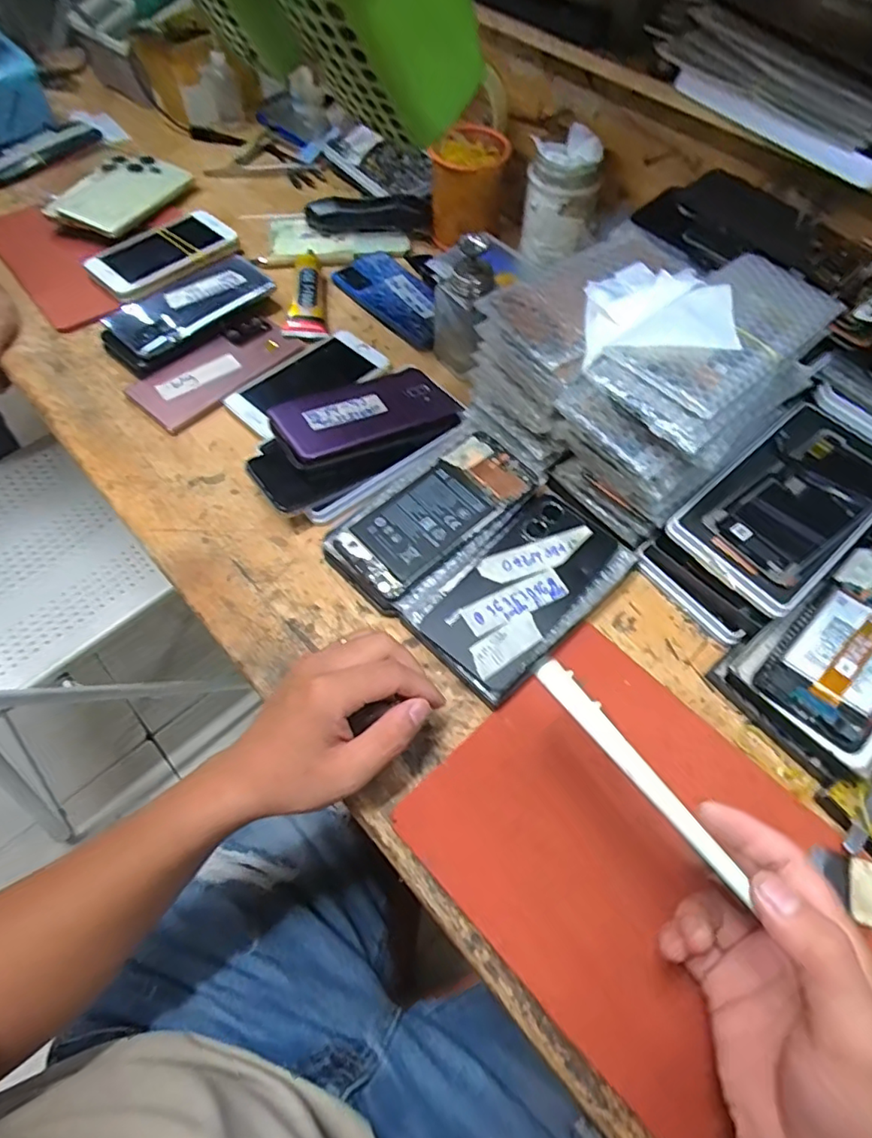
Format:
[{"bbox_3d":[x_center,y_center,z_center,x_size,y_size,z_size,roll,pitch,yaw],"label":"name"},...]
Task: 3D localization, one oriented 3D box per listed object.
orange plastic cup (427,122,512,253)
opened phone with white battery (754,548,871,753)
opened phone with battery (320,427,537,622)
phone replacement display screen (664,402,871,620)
[{"bbox_3d":[0.036,-0.443,0.676,0.084,0.090,0.090,-1,59,-2],"label":"orange plastic cup"},{"bbox_3d":[0.298,0.050,0.412,0.154,0.009,0.072,-41,61,-19],"label":"opened phone with white battery"},{"bbox_3d":[0.000,-0.046,0.466,0.171,0.017,0.078,-39,67,-21],"label":"opened phone with battery"},{"bbox_3d":[0.272,-0.053,0.448,0.188,0.022,0.100,-37,67,-20],"label":"phone replacement display screen"}]

